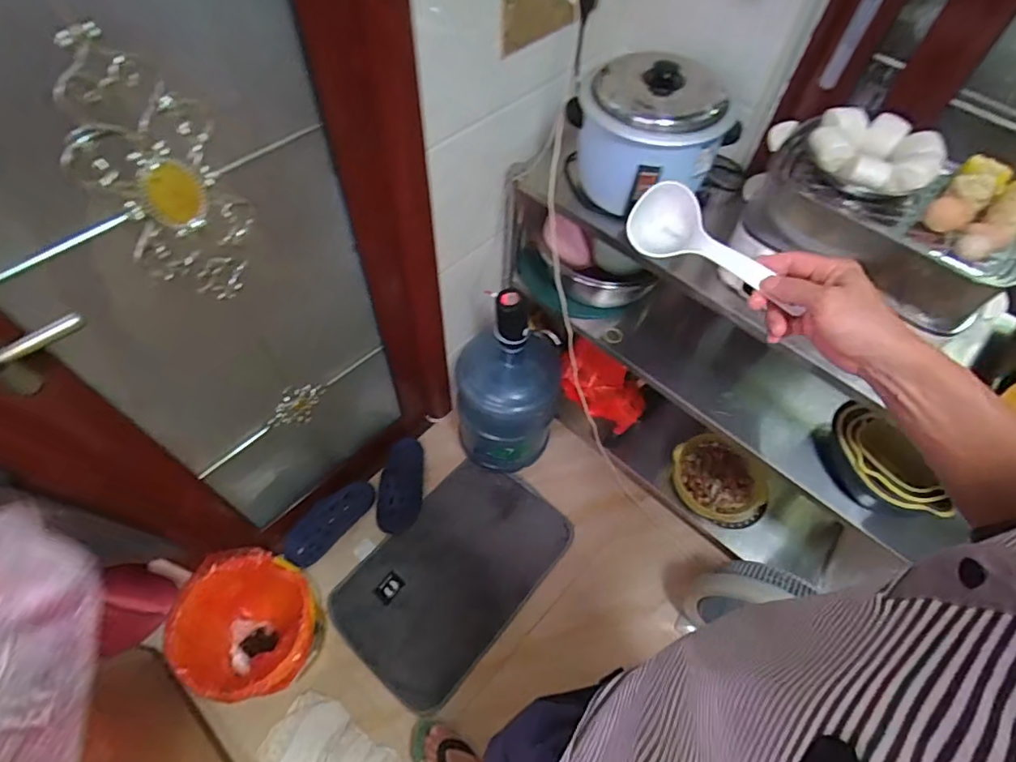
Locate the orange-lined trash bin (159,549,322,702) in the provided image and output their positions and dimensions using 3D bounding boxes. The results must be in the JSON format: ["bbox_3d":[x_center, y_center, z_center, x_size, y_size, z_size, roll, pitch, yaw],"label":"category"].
[{"bbox_3d":[-0.547,0.540,1.182,0.289,0.239,0.264,1,57,-2],"label":"orange-lined trash bin"}]

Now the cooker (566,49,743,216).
[{"bbox_3d":[0.262,-0.434,0.971,0.258,0.253,0.234,-25,62,-18],"label":"cooker"}]

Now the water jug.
[{"bbox_3d":[0.012,-0.024,1.349,0.236,0.530,0.294,15,58,6],"label":"water jug"}]

